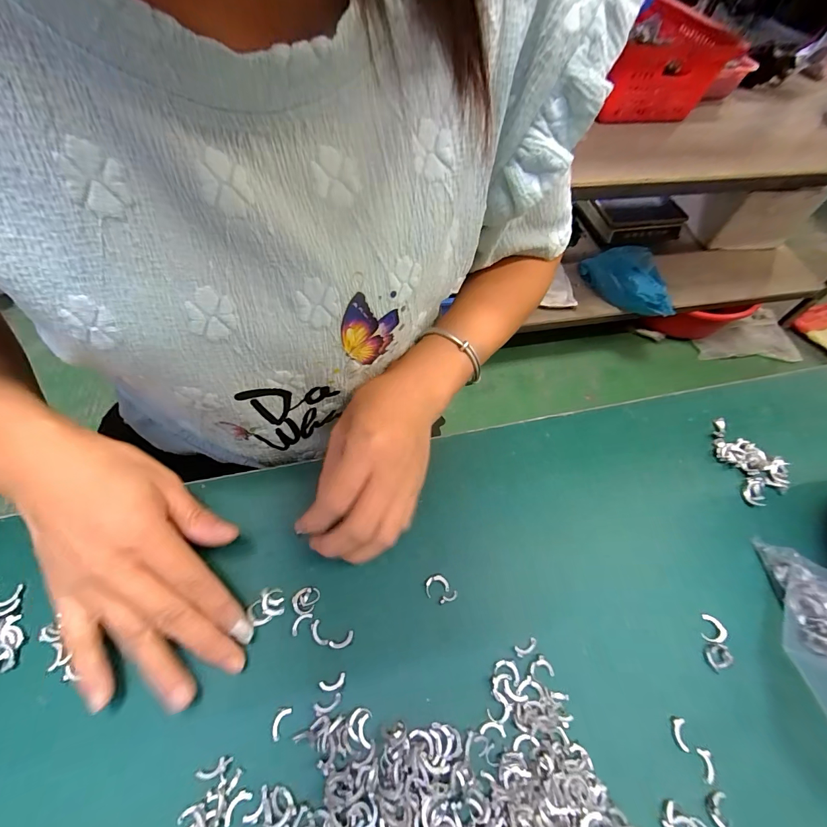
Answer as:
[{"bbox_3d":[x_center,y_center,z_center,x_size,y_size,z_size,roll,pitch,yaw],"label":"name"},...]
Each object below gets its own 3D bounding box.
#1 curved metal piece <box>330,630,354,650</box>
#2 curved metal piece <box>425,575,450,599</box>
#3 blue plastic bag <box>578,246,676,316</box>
[{"bbox_3d":[-0.041,0.132,0.214,0.014,0.004,0.006,-23,64,-17],"label":"curved metal piece"},{"bbox_3d":[0.014,0.107,0.233,0.015,0.004,0.011,-12,61,-11],"label":"curved metal piece"},{"bbox_3d":[0.639,-0.385,1.097,0.160,0.079,0.263,-18,61,-13],"label":"blue plastic bag"}]

